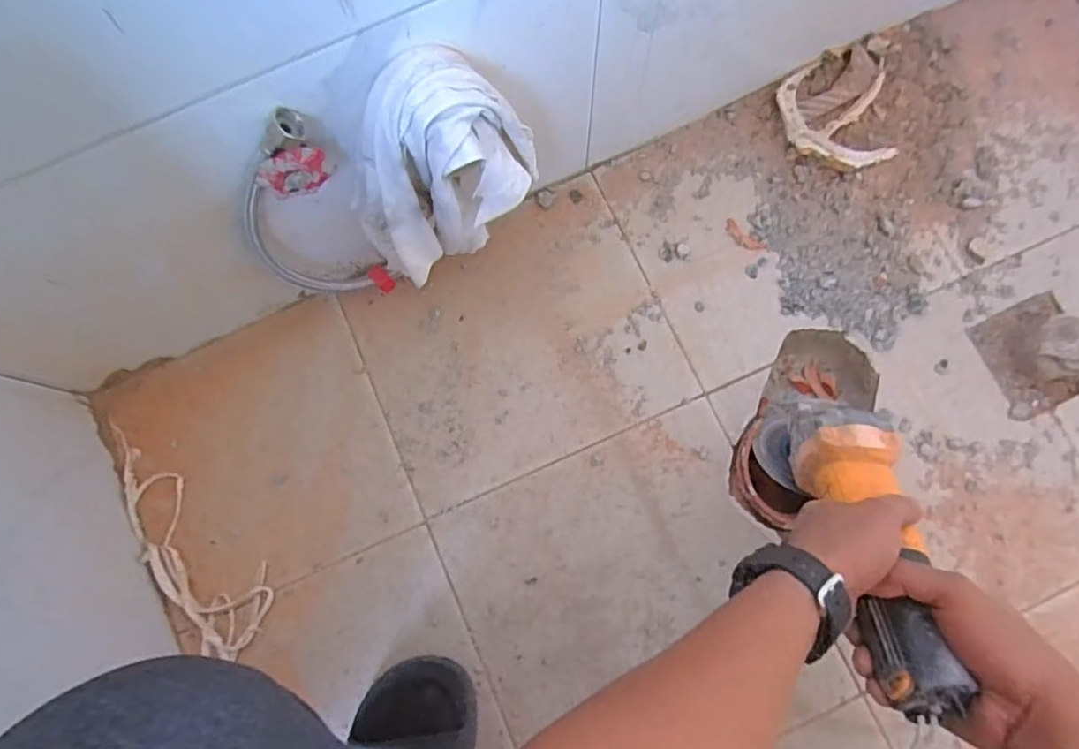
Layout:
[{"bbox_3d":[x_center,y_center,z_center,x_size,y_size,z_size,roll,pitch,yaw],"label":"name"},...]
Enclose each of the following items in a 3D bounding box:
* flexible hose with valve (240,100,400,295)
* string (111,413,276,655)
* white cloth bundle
[{"bbox_3d":[-0.186,-0.117,0.506,0.099,0.253,0.047,-9,77,0],"label":"flexible hose with valve"},{"bbox_3d":[-0.335,0.144,0.571,0.083,0.017,0.247,-36,79,-7],"label":"string"},{"bbox_3d":[-0.073,-0.153,0.460,0.148,0.166,0.082,-30,78,-5],"label":"white cloth bundle"}]

